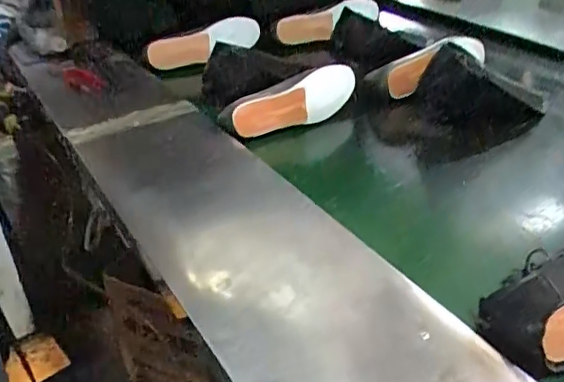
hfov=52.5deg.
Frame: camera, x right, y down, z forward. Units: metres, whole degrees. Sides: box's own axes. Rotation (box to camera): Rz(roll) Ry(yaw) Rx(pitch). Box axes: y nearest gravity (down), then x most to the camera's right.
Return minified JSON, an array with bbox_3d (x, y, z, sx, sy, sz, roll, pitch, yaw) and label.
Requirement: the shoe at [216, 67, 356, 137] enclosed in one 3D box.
[{"bbox_3d":[0.026,-0.161,1.028,0.274,0.091,0.074,-18,36,-24],"label":"shoe"}]

